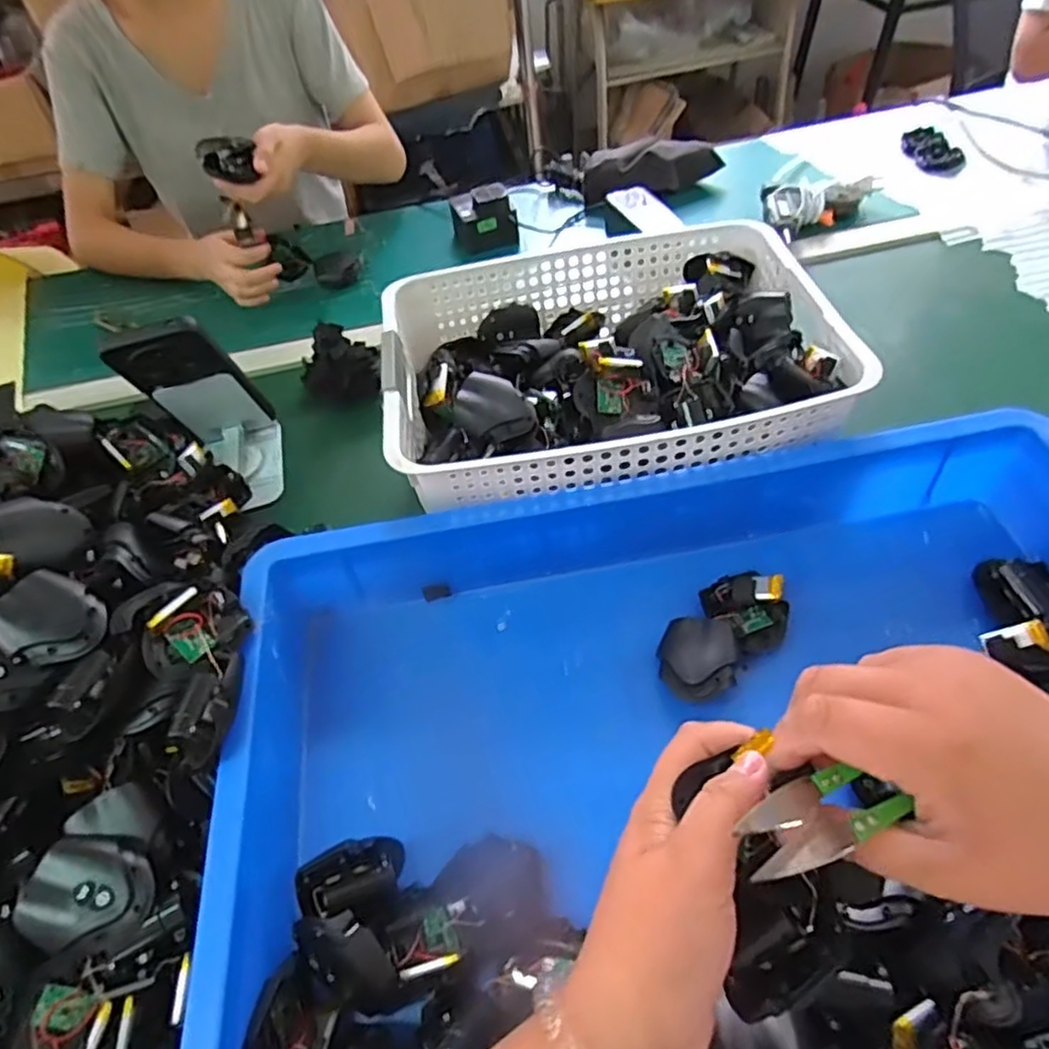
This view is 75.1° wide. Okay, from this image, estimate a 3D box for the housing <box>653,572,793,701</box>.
[{"bbox_3d":[0.134,0.072,0.462,0.106,0.019,0.057,-36,55,-21],"label":"housing"}]

